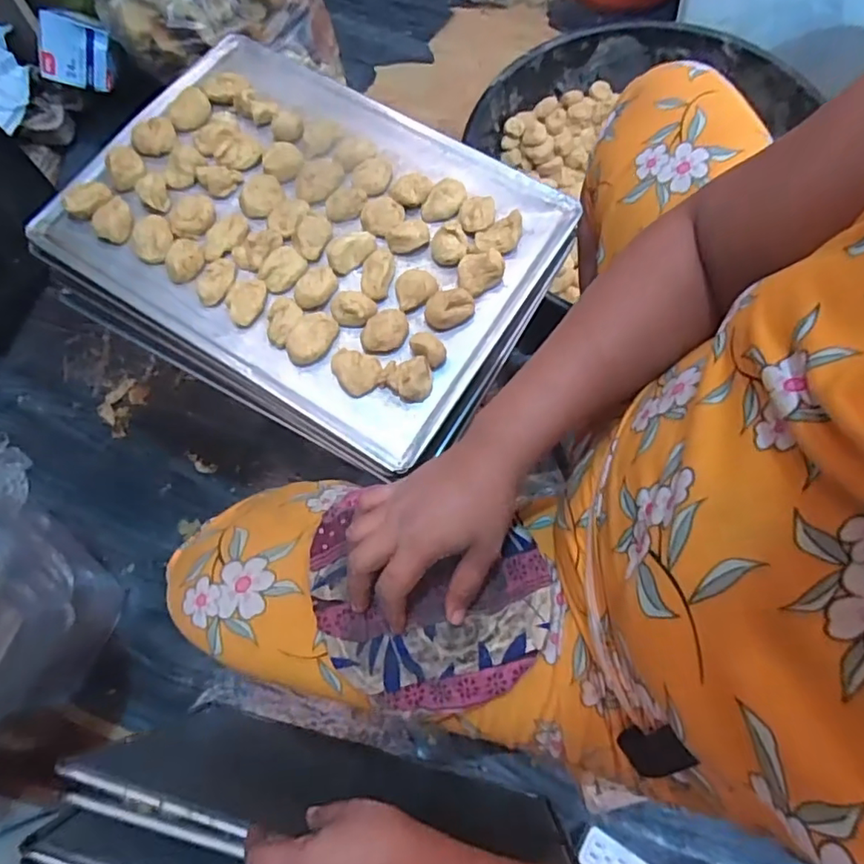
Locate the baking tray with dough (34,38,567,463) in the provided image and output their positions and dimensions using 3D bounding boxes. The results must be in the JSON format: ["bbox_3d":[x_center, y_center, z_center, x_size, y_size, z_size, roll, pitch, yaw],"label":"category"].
[{"bbox_3d":[-0.126,-0.208,0.559,0.444,0.034,0.324,31,76,12],"label":"baking tray with dough"}]

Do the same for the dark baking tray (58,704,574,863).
[{"bbox_3d":[-0.082,0.360,0.575,0.440,0.326,0.030,10,73,6],"label":"dark baking tray"}]

